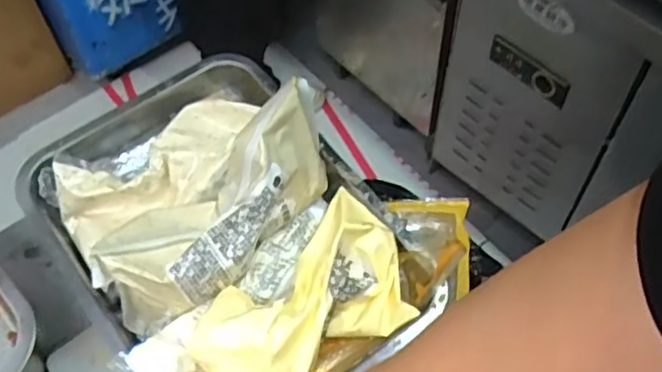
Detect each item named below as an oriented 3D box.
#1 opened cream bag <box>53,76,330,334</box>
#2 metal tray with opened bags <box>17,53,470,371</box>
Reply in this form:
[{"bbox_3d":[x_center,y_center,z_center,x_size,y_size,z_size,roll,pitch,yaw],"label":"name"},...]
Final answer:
[{"bbox_3d":[-0.129,-0.013,0.601,0.230,0.123,0.199,-38,65,-20],"label":"opened cream bag"},{"bbox_3d":[-0.100,0.028,0.592,0.263,0.129,0.358,-34,63,-19],"label":"metal tray with opened bags"}]

